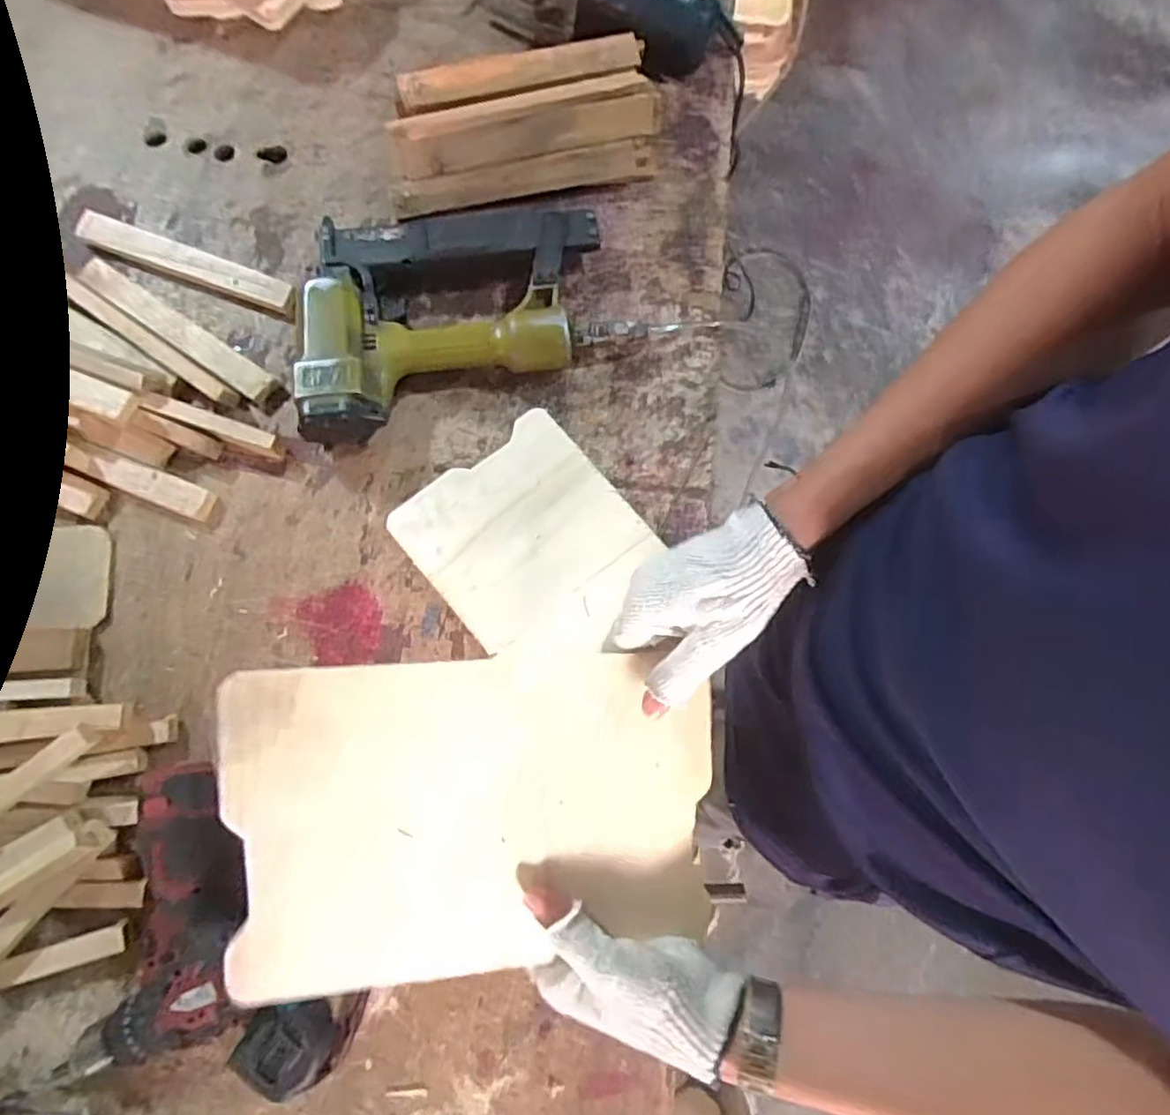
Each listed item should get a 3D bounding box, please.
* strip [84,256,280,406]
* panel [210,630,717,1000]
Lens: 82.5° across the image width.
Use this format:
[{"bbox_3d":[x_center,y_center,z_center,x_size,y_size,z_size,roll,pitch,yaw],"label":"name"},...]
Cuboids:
[{"bbox_3d":[-0.401,-0.222,0.652,0.234,0.016,0.026,34,78,7],"label":"strip"},{"bbox_3d":[-0.062,0.151,0.399,0.276,0.015,0.180,-2,86,-11],"label":"panel"}]

